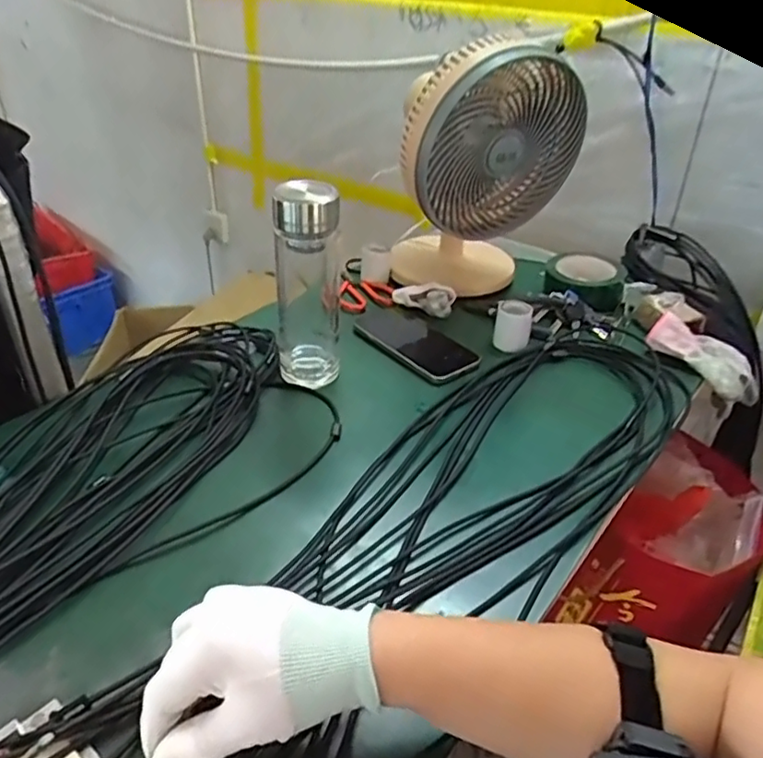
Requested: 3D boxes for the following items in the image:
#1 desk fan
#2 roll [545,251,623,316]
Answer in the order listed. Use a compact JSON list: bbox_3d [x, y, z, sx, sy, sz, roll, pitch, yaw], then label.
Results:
[{"bbox_3d":[0.129,-0.255,0.810,0.230,0.300,0.205,5,33,5],"label":"desk fan"},{"bbox_3d":[0.278,-0.138,0.856,0.109,0.040,0.100,15,35,19],"label":"roll"}]

